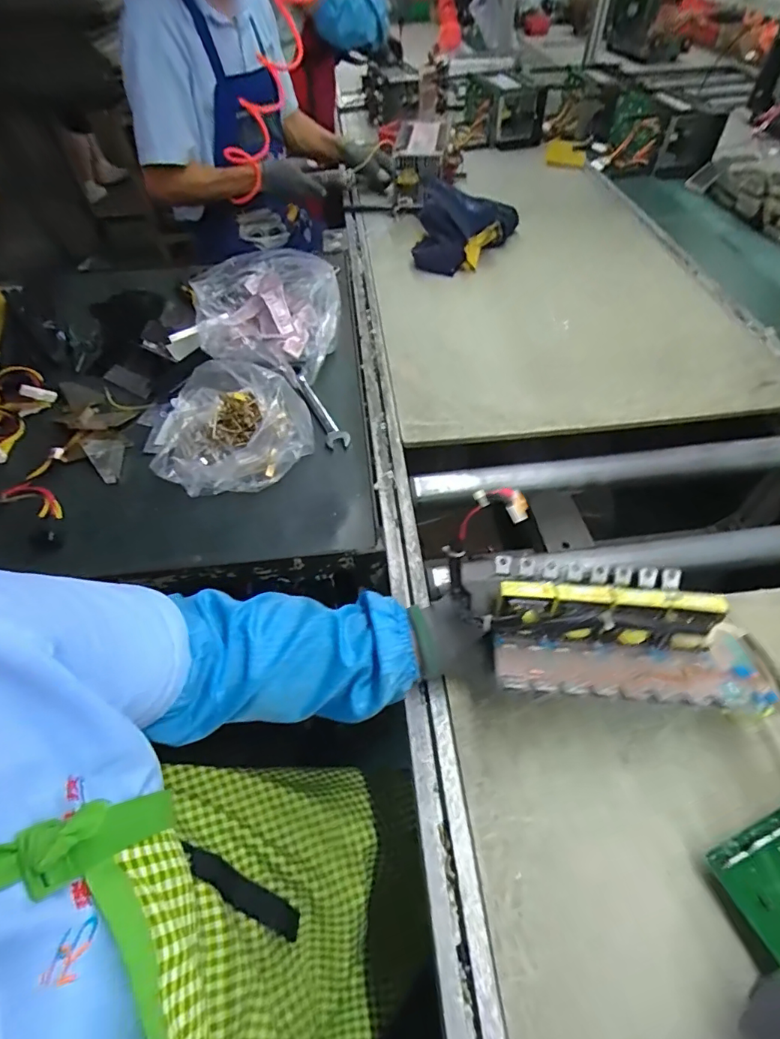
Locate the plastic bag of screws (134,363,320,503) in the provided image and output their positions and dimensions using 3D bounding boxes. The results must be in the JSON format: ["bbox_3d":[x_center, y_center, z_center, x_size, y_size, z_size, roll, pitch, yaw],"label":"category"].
[{"bbox_3d":[-0.218,-0.136,0.661,0.206,0.081,0.219,-25,56,-15],"label":"plastic bag of screws"}]

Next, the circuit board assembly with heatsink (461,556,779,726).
[{"bbox_3d":[0.193,0.088,0.434,0.241,0.066,0.138,3,54,6],"label":"circuit board assembly with heatsink"}]

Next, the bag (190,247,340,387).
[{"bbox_3d":[-0.191,-0.313,0.796,0.222,0.125,0.198,-4,52,-1],"label":"bag"}]

